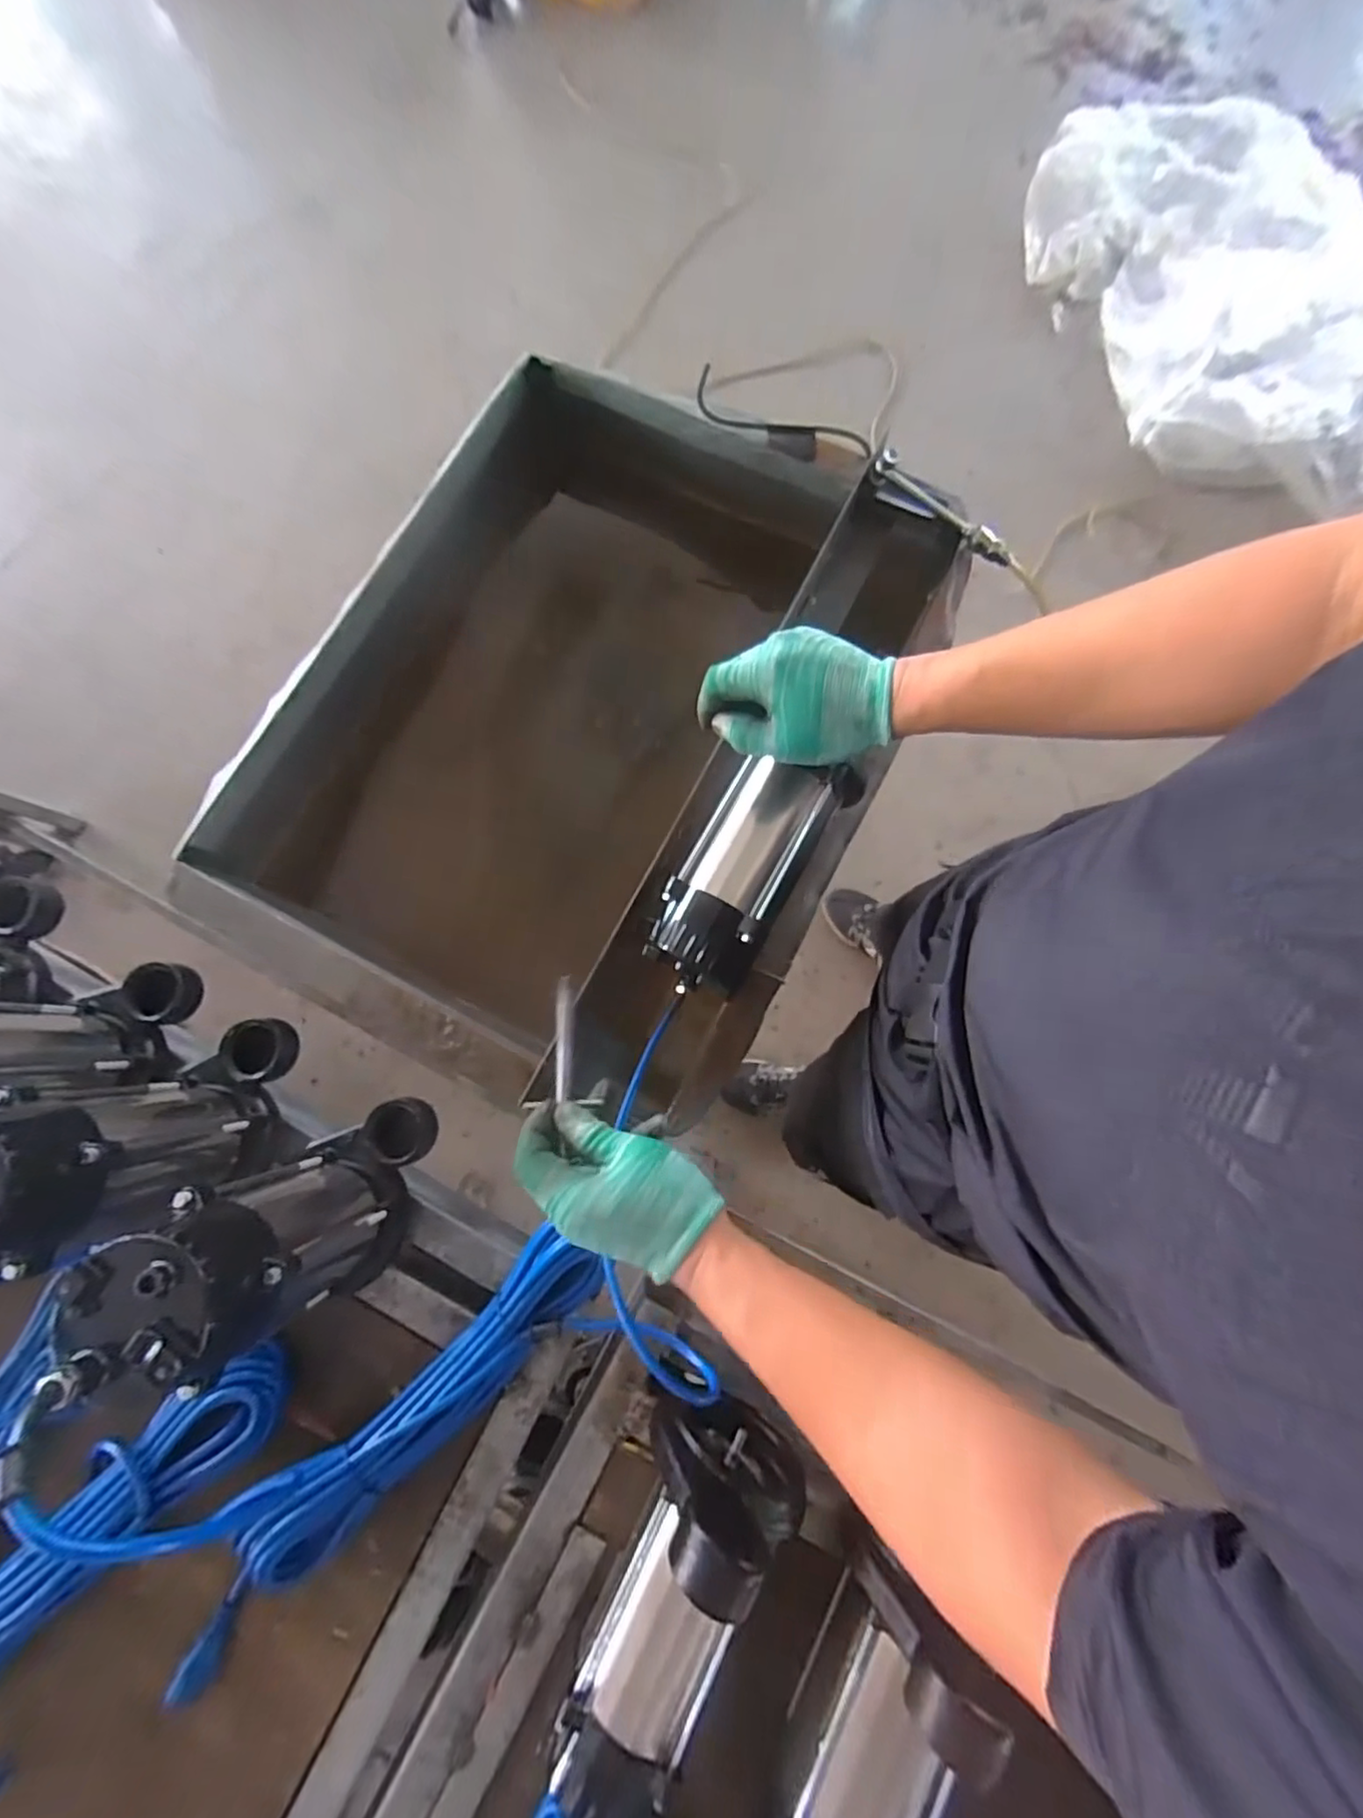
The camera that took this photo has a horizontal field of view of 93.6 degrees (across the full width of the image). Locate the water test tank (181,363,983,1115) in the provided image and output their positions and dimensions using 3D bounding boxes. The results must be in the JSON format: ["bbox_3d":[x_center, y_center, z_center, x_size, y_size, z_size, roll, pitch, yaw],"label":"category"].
[{"bbox_3d":[-0.107,-0.200,0.779,0.569,0.273,0.744,23,81,5],"label":"water test tank"}]

